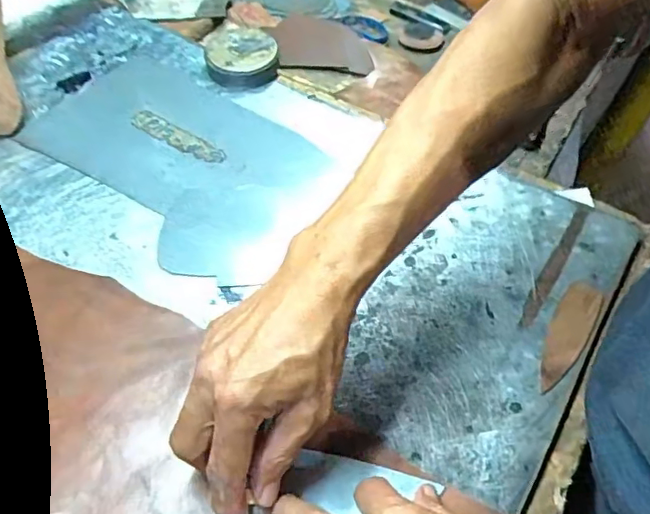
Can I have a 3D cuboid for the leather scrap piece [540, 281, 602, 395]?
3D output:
[{"bbox_3d":[0.177,0.056,0.409,0.026,0.004,0.097,21,57,26],"label":"leather scrap piece"}]

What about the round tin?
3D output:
[{"bbox_3d":[-0.089,-0.210,0.598,0.073,0.036,0.081,-6,56,-10],"label":"round tin"}]

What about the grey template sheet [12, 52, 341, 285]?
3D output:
[{"bbox_3d":[-0.133,-0.098,0.527,0.294,0.007,0.190,32,57,20],"label":"grey template sheet"}]

